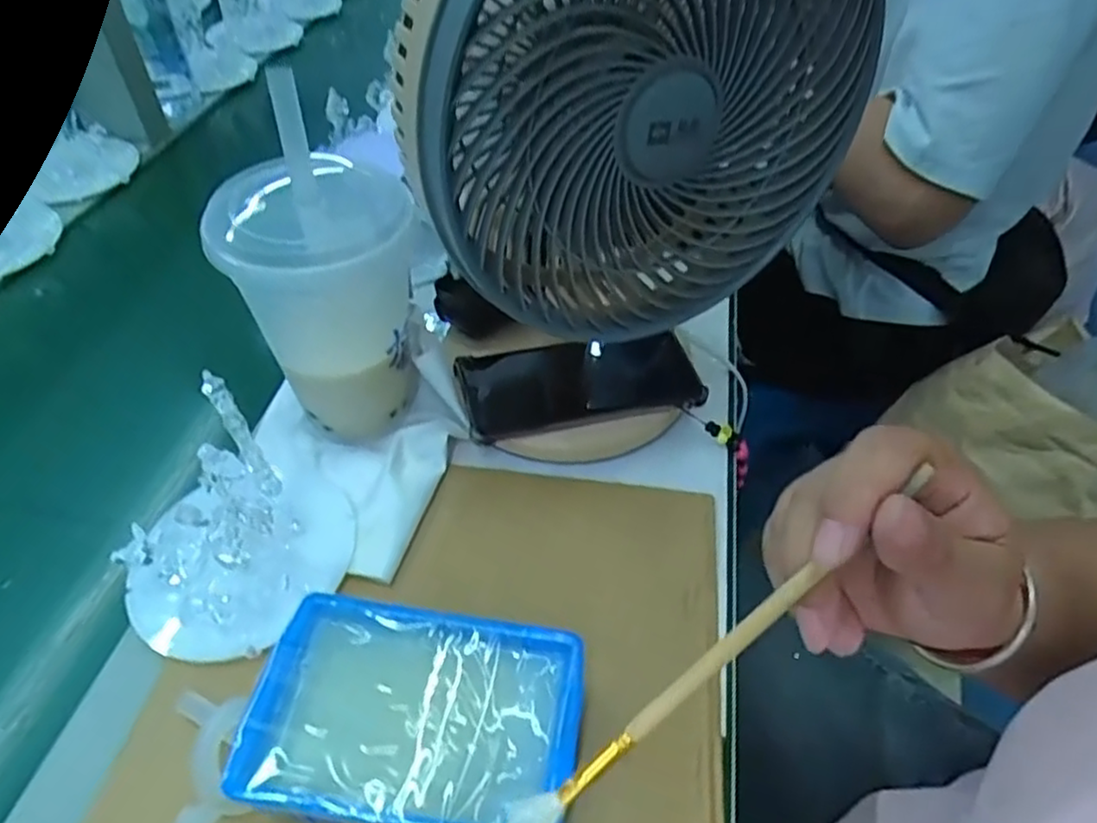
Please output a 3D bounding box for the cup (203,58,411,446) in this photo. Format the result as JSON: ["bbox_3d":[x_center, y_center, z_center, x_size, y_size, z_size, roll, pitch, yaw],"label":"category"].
[{"bbox_3d":[-0.134,-0.076,0.436,0.106,0.194,0.102,-9,48,-9],"label":"cup"}]

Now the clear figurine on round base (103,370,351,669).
[{"bbox_3d":[-0.182,0.062,0.396,0.112,0.067,0.128,26,52,21],"label":"clear figurine on round base"}]

